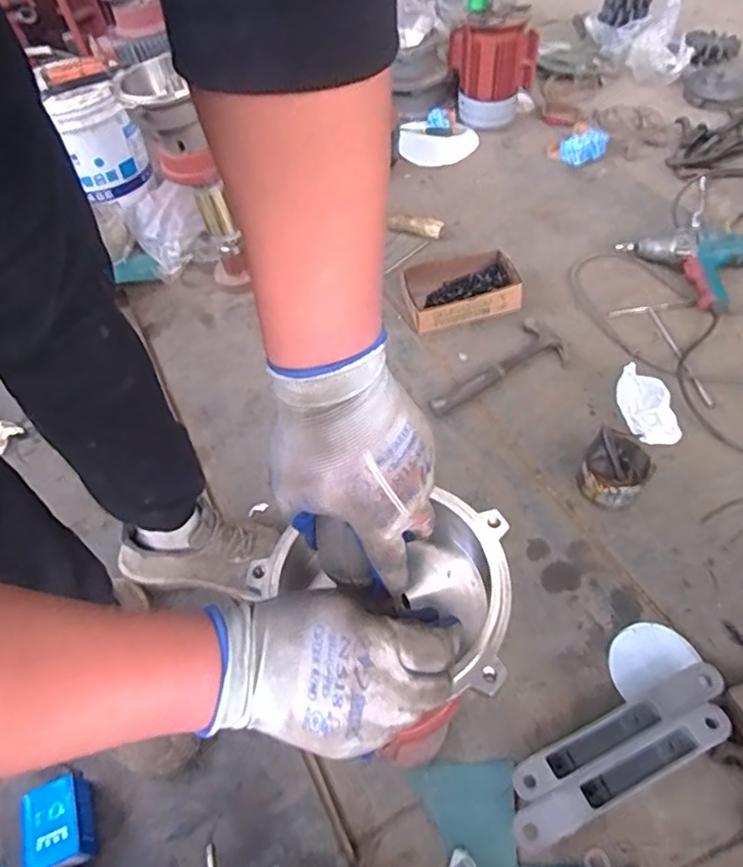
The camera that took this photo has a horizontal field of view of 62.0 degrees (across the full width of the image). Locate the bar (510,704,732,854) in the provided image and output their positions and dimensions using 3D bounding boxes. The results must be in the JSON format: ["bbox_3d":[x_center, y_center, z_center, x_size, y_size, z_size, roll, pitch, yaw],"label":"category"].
[{"bbox_3d":[0.314,0.432,0.777,0.303,0.040,0.046,-22,54,-12],"label":"bar"}]

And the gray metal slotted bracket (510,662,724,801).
[{"bbox_3d":[0.319,0.384,0.803,0.309,0.038,0.049,-22,54,-12],"label":"gray metal slotted bracket"}]

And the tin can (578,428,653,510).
[{"bbox_3d":[0.404,0.062,1.028,0.097,0.086,0.110,30,60,25],"label":"tin can"}]

